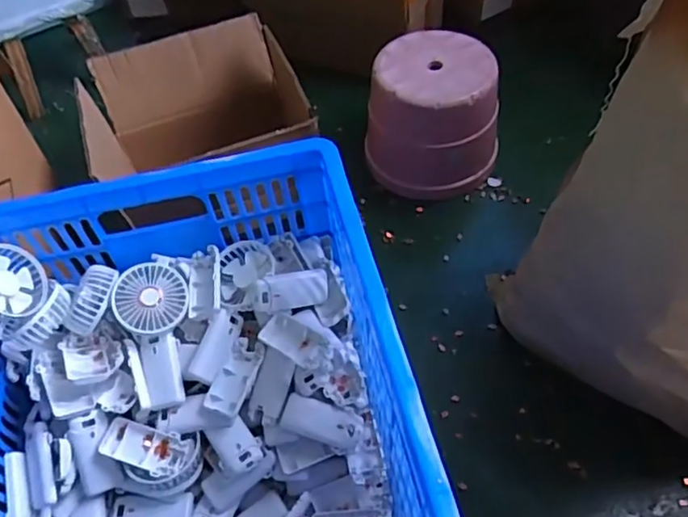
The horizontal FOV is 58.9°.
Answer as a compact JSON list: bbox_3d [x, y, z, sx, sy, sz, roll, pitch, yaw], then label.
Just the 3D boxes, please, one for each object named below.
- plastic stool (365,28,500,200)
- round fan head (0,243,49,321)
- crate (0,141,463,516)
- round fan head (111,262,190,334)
[{"bbox_3d":[0.160,-0.253,1.090,0.235,0.214,0.194,7,54,9],"label":"plastic stool"},{"bbox_3d":[-0.402,0.020,0.724,0.036,0.112,0.096,-13,28,33],"label":"round fan head"},{"bbox_3d":[-0.159,0.236,0.629,0.471,0.293,0.634,-10,54,-3],"label":"crate"},{"bbox_3d":[-0.234,0.048,0.737,0.085,0.021,0.085,-2,79,-12],"label":"round fan head"}]

